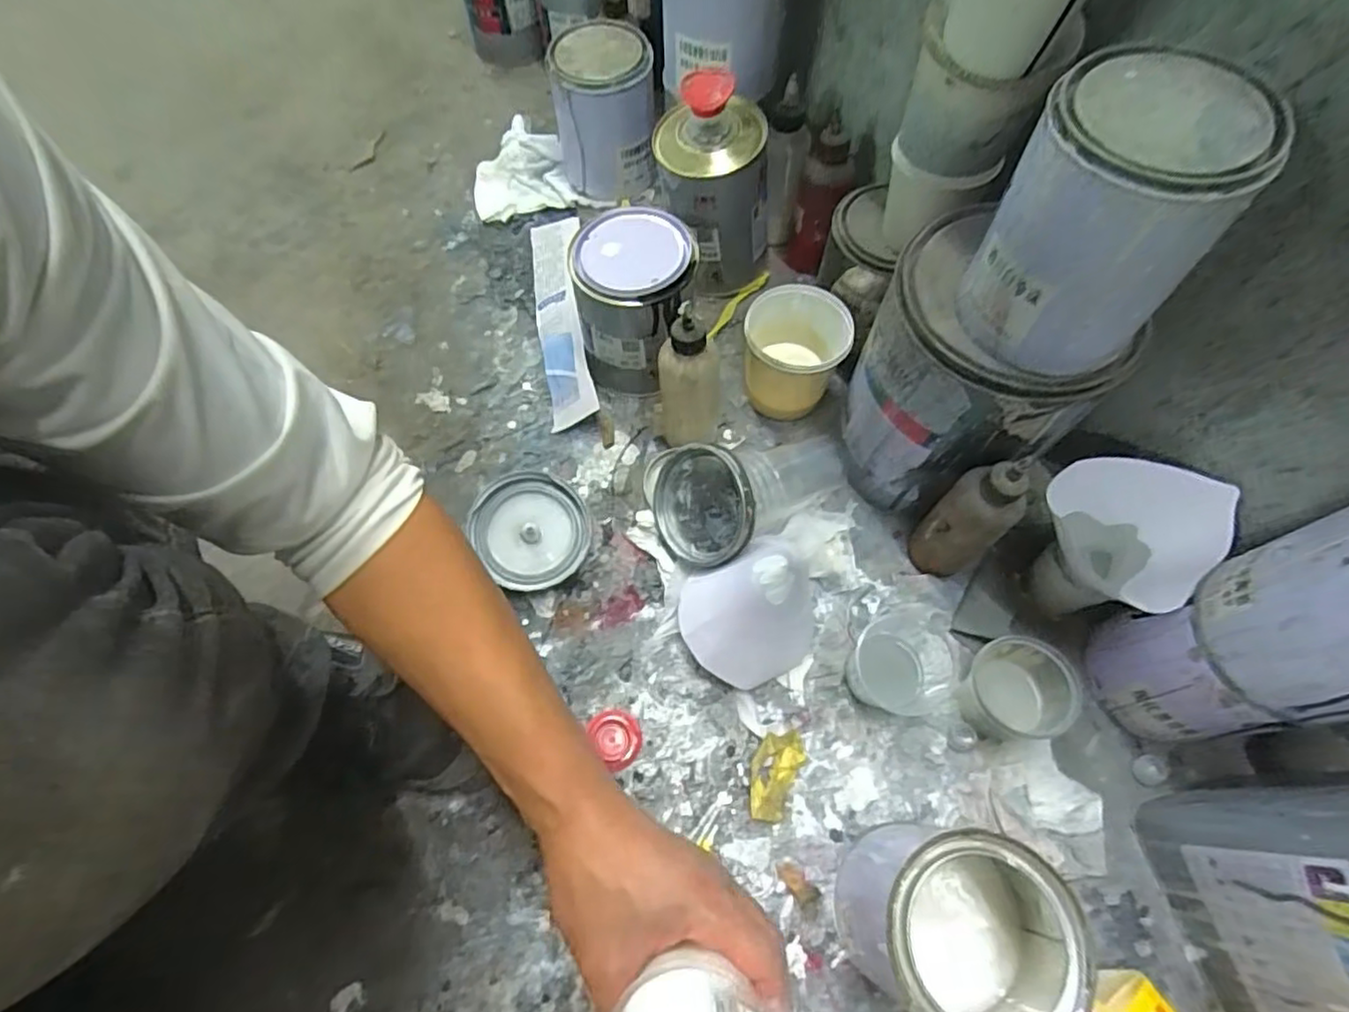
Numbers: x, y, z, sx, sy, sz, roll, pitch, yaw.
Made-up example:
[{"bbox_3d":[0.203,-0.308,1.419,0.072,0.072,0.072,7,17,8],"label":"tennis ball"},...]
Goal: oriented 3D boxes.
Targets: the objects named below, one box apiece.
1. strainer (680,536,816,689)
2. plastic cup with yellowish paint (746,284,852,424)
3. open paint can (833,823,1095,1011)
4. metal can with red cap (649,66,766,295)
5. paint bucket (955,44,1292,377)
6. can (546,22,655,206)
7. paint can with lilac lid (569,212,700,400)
[{"bbox_3d":[0.062,0.080,0.515,0.109,0.092,0.094,-23,67,-10],"label":"strainer"},{"bbox_3d":[0.106,-0.137,0.606,0.084,0.090,0.084,0,65,0],"label":"plastic cup with yellowish paint"},{"bbox_3d":[0.169,0.258,0.413,0.107,0.129,0.102,0,65,0],"label":"open paint can"},{"bbox_3d":[0.037,-0.304,0.629,0.105,0.187,0.090,0,65,1],"label":"metal can with red cap"},{"bbox_3d":[0.234,-0.157,0.374,0.099,0.138,0.097,0,65,0],"label":"paint bucket"},{"bbox_3d":[-0.076,-0.421,0.723,0.101,0.147,0.101,0,65,0],"label":"can"},{"bbox_3d":[-0.035,-0.183,0.608,0.099,0.147,0.104,0,65,0],"label":"paint can with lilac lid"}]

